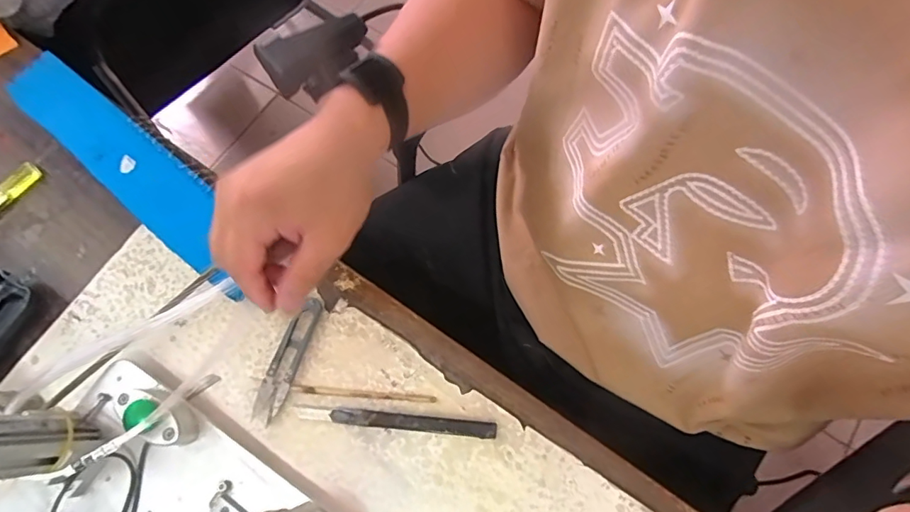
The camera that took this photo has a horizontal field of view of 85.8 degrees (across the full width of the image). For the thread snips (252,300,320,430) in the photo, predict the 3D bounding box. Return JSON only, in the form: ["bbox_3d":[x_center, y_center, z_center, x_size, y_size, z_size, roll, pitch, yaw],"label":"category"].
[{"bbox_3d":[-0.136,0.083,0.400,0.023,0.005,0.101,16,73,7],"label":"thread snips"}]

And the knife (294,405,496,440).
[{"bbox_3d":[-0.047,0.129,0.379,0.153,0.007,0.014,4,72,4],"label":"knife"}]

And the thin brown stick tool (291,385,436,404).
[{"bbox_3d":[-0.072,0.109,0.388,0.112,0.004,0.007,4,72,3],"label":"thin brown stick tool"}]

